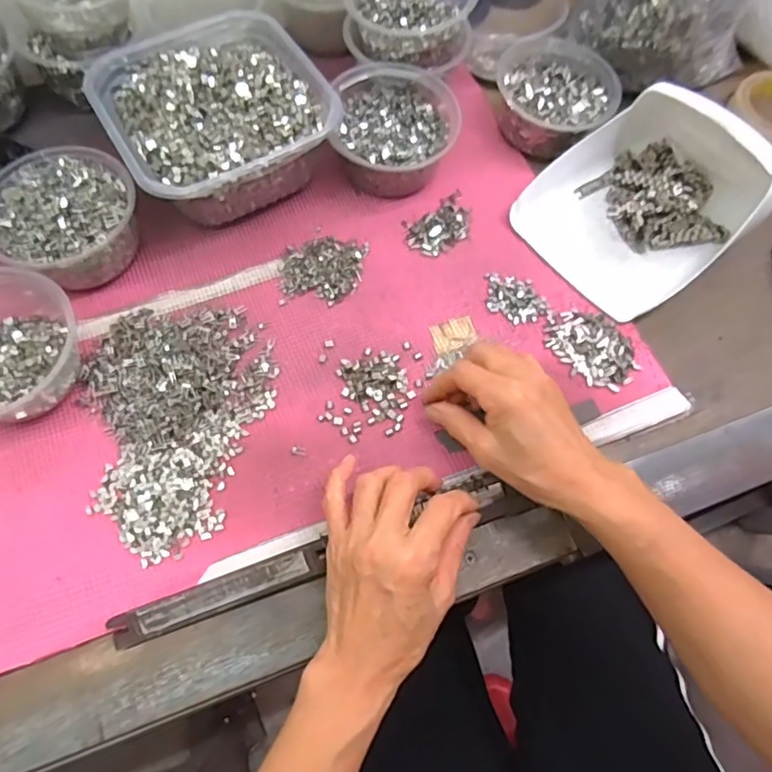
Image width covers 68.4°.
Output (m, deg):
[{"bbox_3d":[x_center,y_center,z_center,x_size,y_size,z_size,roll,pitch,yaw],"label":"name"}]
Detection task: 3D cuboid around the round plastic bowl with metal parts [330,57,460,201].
[{"bbox_3d":[0.008,-0.223,0.504,0.101,0.059,0.110,1,67,-2],"label":"round plastic bowl with metal parts"}]

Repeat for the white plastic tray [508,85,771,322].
[{"bbox_3d":[0.223,-0.165,0.477,0.179,0.083,0.150,-37,73,-16],"label":"white plastic tray"}]

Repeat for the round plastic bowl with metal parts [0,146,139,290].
[{"bbox_3d":[-0.254,-0.132,0.457,0.111,0.062,0.110,1,67,-2],"label":"round plastic bowl with metal parts"}]

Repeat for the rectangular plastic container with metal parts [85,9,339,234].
[{"bbox_3d":[-0.150,-0.235,0.498,0.172,0.072,0.193,-29,71,-14],"label":"rectangular plastic container with metal parts"}]

